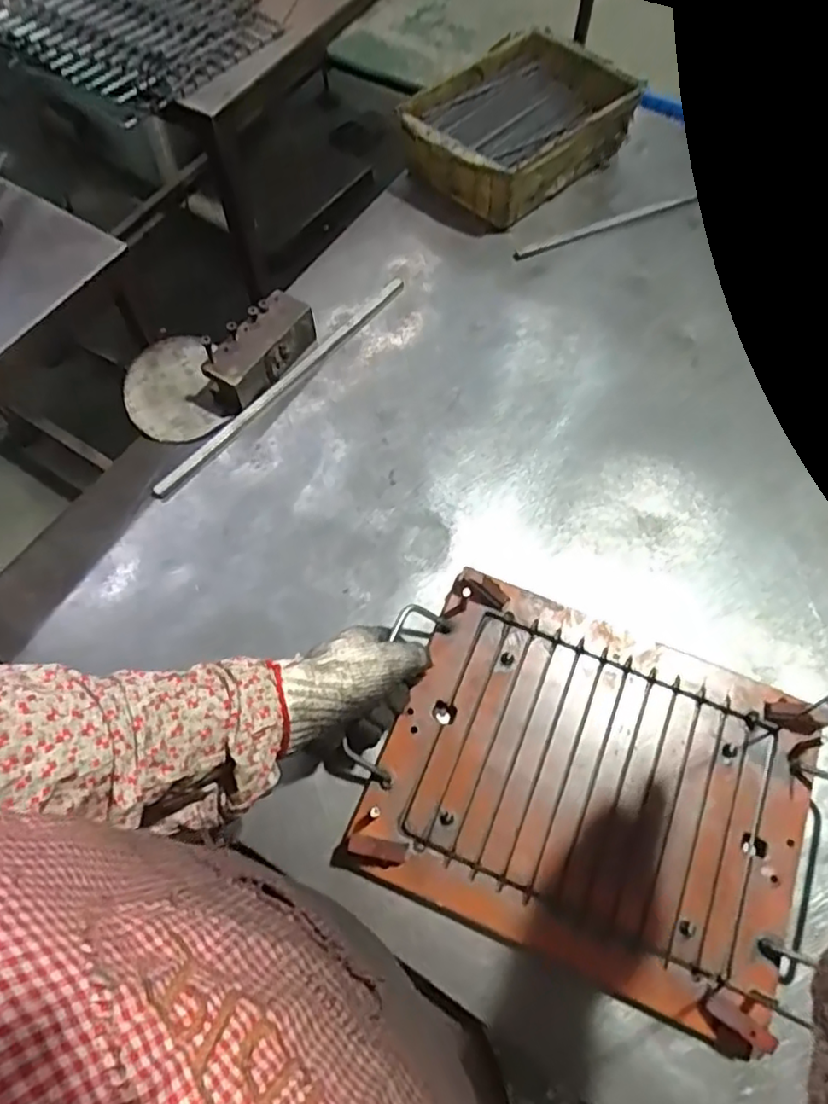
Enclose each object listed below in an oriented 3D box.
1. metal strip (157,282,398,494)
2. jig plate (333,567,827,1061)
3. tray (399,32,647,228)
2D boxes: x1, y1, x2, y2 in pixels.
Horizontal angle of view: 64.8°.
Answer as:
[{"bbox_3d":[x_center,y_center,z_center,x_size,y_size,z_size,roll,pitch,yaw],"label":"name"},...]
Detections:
[{"bbox_3d":[-0.129,-0.178,0.674,0.018,0.009,0.351,37,69,15],"label":"metal strip"},{"bbox_3d":[0.139,0.178,0.492,0.321,0.026,0.245,21,66,9],"label":"jig plate"},{"bbox_3d":[0.126,-0.517,0.801,0.252,0.071,0.189,-41,71,-18],"label":"tray"}]

